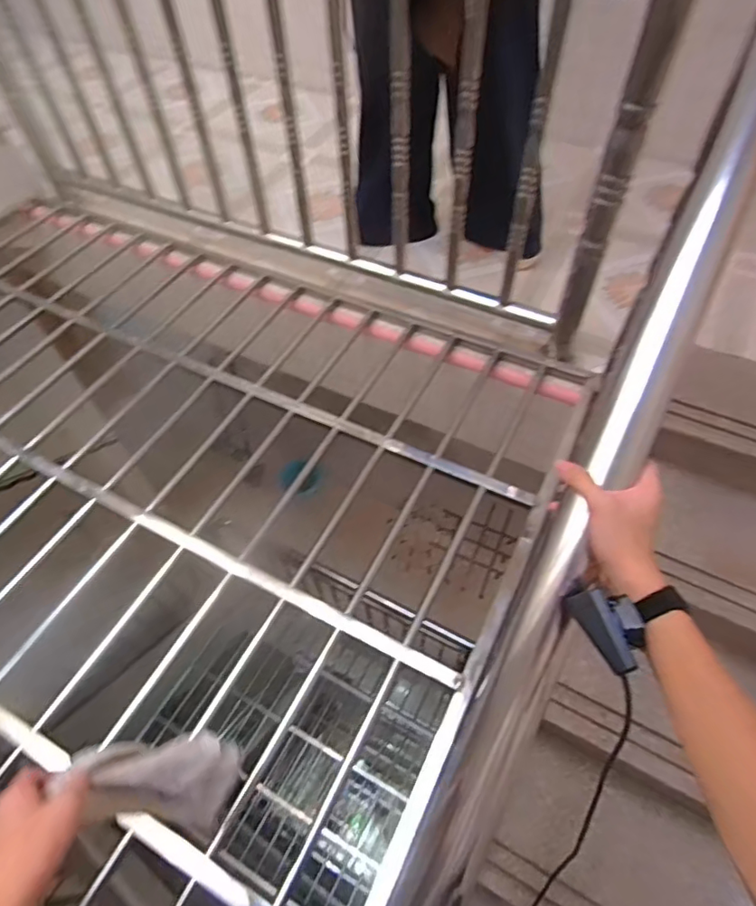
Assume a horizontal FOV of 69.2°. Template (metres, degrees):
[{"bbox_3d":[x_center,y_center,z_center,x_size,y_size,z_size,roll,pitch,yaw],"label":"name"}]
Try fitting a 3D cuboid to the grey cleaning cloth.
[{"bbox_3d":[-0.230,0.338,0.584,0.033,0.225,0.098,-11,48,21],"label":"grey cleaning cloth"}]

